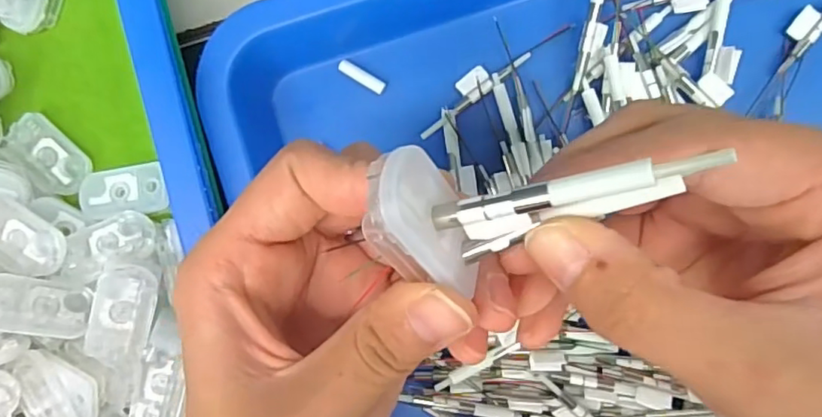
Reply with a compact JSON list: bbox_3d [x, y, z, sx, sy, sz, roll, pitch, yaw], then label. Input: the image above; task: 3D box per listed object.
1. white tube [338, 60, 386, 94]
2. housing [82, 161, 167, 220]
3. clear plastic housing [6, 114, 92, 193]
[{"bbox_3d":[-0.022,-0.059,0.255,0.023,0.004,0.006,32,92,1],"label":"white tube"},{"bbox_3d":[-0.122,-0.007,0.242,0.036,0.007,0.021,-9,91,2],"label":"housing"},{"bbox_3d":[-0.154,-0.023,0.244,0.036,0.007,0.020,44,92,0],"label":"clear plastic housing"}]

